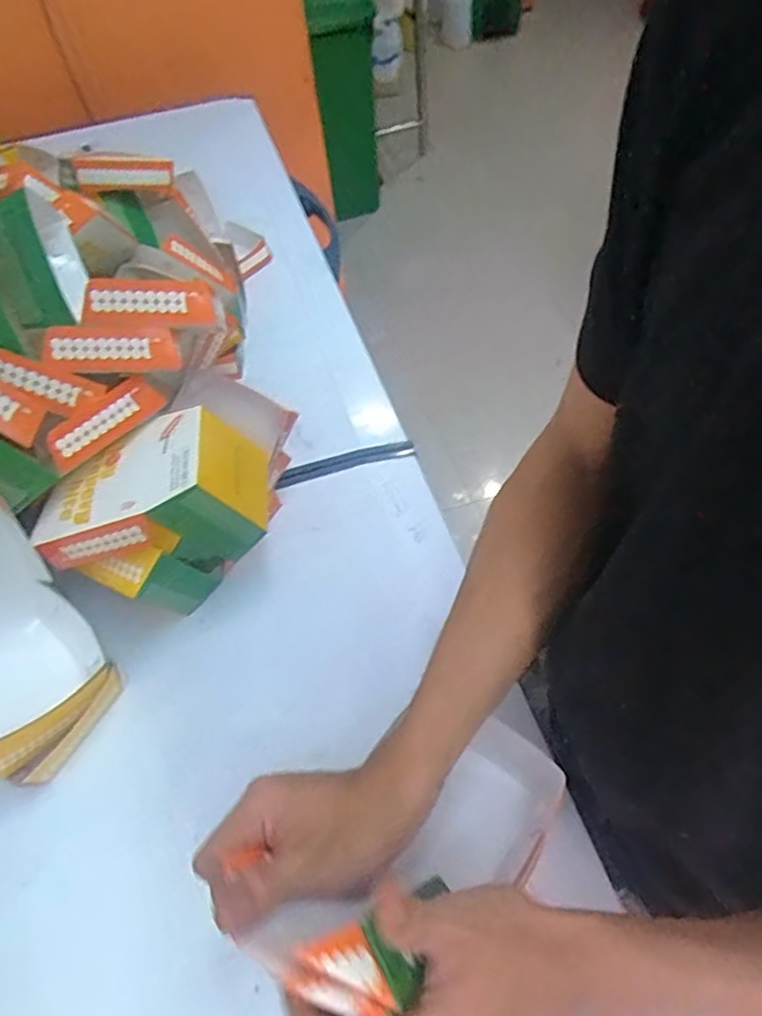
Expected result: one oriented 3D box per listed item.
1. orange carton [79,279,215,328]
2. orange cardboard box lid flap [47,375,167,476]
[{"bbox_3d":[-0.188,-0.166,0.513,0.102,0.038,0.017,-4,52,-16],"label":"orange carton"},{"bbox_3d":[-0.234,-0.073,0.536,0.101,0.040,0.006,-40,47,-22],"label":"orange cardboard box lid flap"}]

